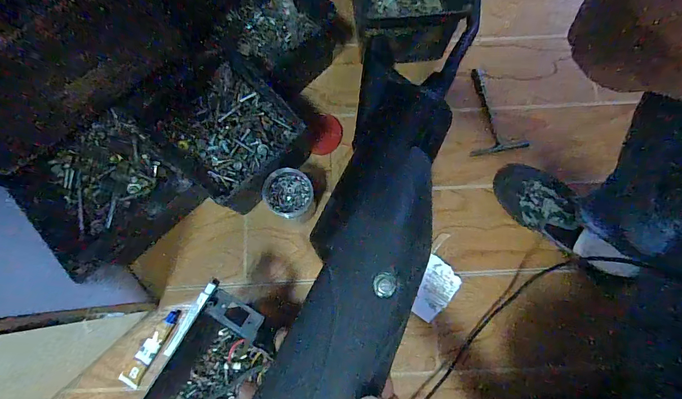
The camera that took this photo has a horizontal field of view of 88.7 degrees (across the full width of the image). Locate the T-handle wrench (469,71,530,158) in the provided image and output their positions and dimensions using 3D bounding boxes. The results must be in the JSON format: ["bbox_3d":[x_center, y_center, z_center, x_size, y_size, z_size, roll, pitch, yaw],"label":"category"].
[{"bbox_3d":[0.277,-0.165,0.646,0.103,0.017,0.161,-9,77,0],"label":"T-handle wrench"}]

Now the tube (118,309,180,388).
[{"bbox_3d":[-0.298,0.235,0.555,0.030,0.016,0.124,31,80,8],"label":"tube"}]

